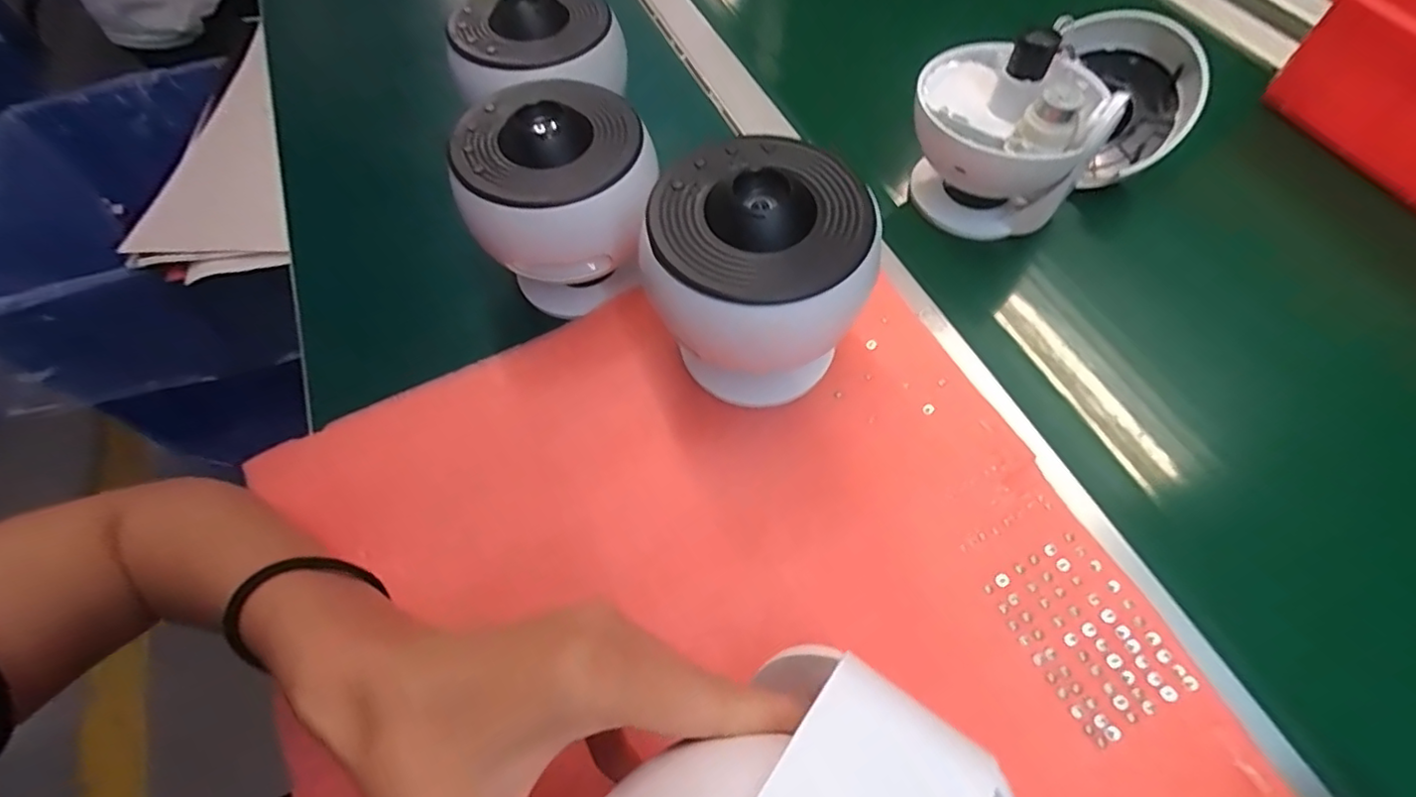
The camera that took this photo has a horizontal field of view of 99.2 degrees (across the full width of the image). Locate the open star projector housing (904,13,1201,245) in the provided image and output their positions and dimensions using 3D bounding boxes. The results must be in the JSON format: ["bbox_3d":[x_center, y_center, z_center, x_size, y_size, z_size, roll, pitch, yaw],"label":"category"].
[{"bbox_3d":[0.239,-0.206,0.414,0.213,0.104,0.124,-33,64,-16],"label":"open star projector housing"}]

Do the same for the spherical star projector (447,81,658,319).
[{"bbox_3d":[-0.086,-0.119,0.364,0.108,0.101,0.106,-15,61,-7],"label":"spherical star projector"}]

